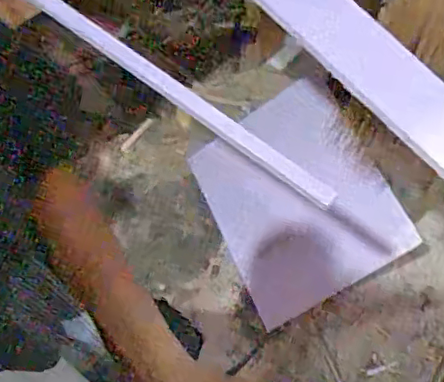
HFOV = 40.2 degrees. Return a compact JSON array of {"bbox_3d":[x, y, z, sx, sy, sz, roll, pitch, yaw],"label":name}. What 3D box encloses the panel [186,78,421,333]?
[{"bbox_3d":[0.164,0.024,1.404,0.385,0.024,0.450,-32,80,11],"label":"panel"}]

